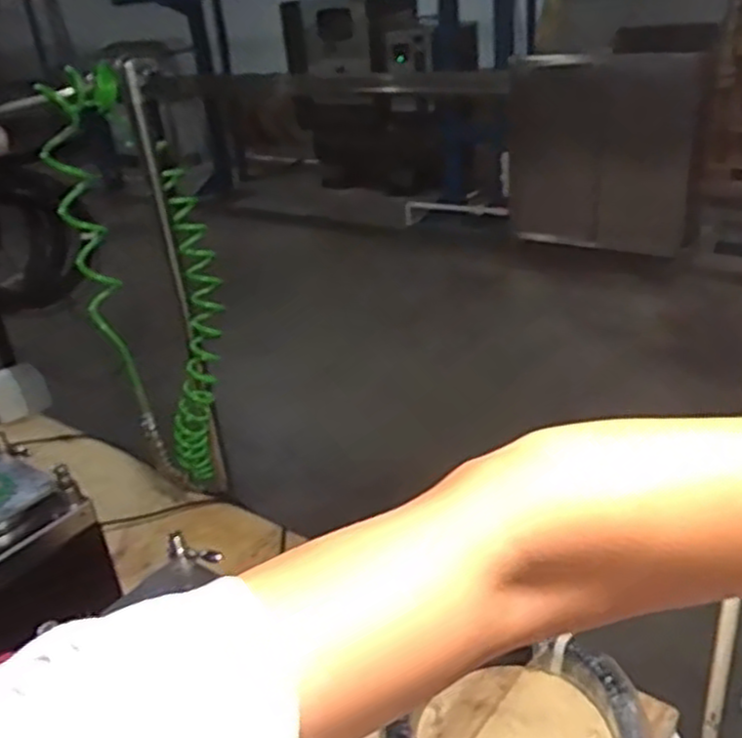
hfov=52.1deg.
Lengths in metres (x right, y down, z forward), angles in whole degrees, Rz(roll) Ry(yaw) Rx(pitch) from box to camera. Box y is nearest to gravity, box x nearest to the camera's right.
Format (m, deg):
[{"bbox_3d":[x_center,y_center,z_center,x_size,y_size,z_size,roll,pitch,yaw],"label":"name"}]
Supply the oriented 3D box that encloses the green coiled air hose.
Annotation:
[{"bbox_3d":[-0.368,-0.118,1.305,0.201,0.729,0.179,-12,28,-12],"label":"green coiled air hose"}]

